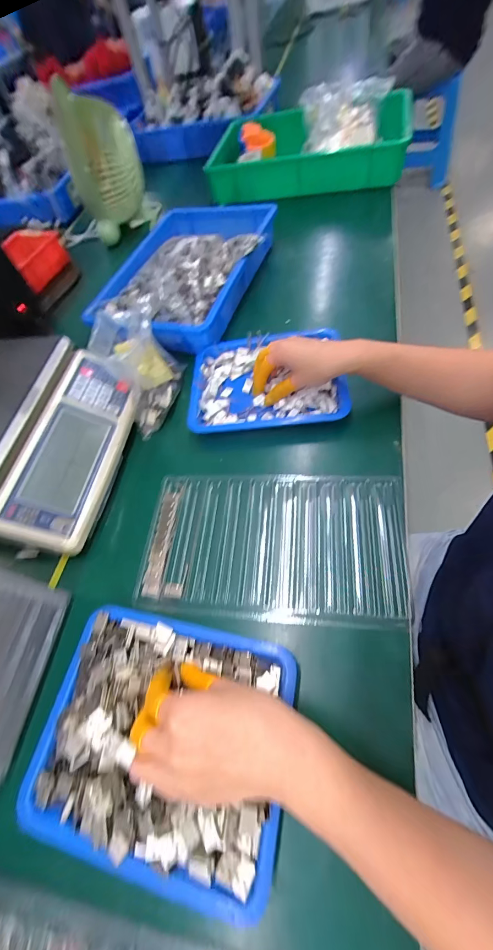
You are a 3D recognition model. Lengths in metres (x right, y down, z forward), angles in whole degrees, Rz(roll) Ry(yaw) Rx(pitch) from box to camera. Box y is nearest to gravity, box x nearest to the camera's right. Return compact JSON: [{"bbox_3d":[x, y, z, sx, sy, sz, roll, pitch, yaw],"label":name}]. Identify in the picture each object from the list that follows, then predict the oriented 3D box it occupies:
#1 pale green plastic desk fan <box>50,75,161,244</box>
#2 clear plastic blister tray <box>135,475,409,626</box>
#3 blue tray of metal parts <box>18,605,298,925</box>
[{"bbox_3d":[-0.302,-0.674,0.743,0.145,0.238,0.142,-10,61,-2],"label":"pale green plastic desk fan"},{"bbox_3d":[0.026,0.076,0.385,0.286,0.015,0.164,1,61,11],"label":"clear plastic blister tray"},{"bbox_3d":[-0.076,0.219,0.290,0.215,0.036,0.172,9,62,9],"label":"blue tray of metal parts"}]

